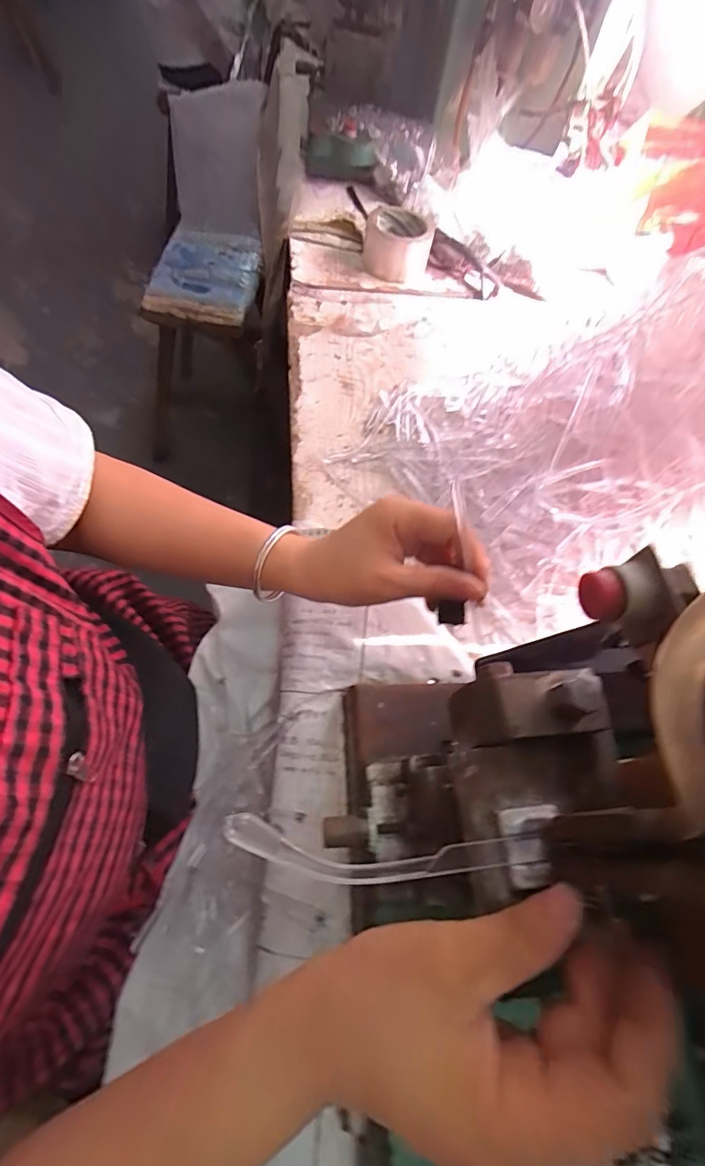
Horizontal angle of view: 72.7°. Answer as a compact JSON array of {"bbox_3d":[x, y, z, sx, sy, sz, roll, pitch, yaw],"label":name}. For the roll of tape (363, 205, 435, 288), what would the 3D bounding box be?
[{"bbox_3d":[0.071,-0.537,0.757,0.103,0.061,0.119,8,62,-3],"label":"roll of tape"}]

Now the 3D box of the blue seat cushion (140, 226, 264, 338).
[{"bbox_3d":[-0.358,-0.761,1.190,0.256,0.062,0.362,12,61,-1],"label":"blue seat cushion"}]

